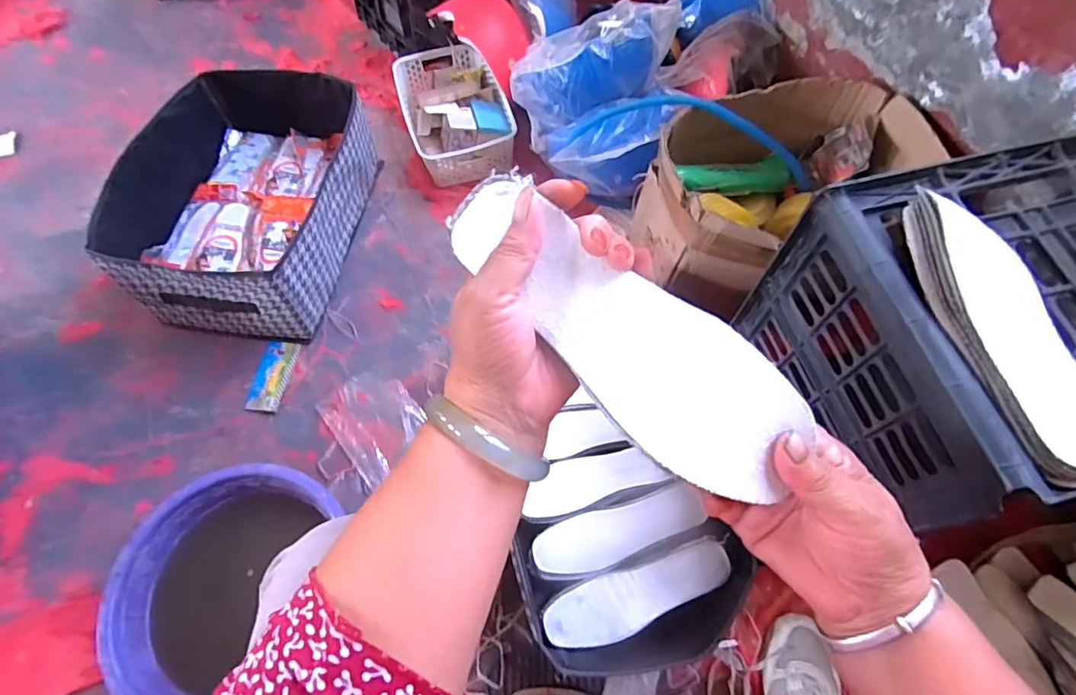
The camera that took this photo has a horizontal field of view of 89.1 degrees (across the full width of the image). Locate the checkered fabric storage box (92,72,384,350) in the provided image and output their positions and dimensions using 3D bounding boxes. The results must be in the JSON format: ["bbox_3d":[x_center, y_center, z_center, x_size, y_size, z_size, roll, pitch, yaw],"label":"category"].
[{"bbox_3d":[-0.486,-0.259,0.934,0.320,0.167,0.438,7,63,2],"label":"checkered fabric storage box"}]

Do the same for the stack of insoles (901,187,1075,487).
[{"bbox_3d":[0.336,-0.018,0.387,0.071,0.032,0.221,-8,64,-6],"label":"stack of insoles"}]

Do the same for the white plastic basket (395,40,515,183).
[{"bbox_3d":[-0.170,-0.483,1.101,0.198,0.078,0.317,-15,65,-9],"label":"white plastic basket"}]

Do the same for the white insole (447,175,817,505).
[{"bbox_3d":[0.039,-0.006,0.279,0.208,0.019,0.067,38,92,9],"label":"white insole"}]

